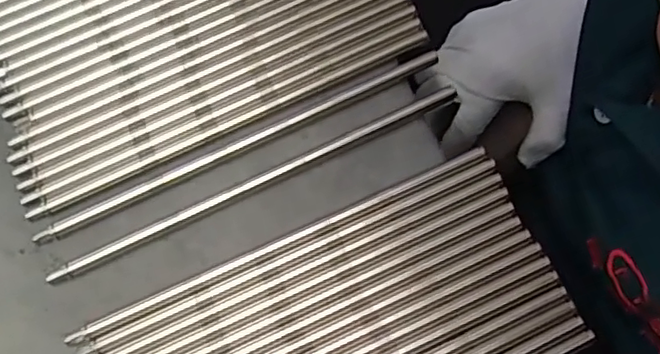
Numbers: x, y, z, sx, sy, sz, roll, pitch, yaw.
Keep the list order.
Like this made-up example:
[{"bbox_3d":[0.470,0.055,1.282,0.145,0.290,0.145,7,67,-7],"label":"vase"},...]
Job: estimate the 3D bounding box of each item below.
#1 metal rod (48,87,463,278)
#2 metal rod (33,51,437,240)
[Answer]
[{"bbox_3d":[-0.037,0.003,0.316,0.219,0.008,0.008,-25,78,-6],"label":"metal rod"},{"bbox_3d":[-0.045,-0.018,0.321,0.219,0.006,0.009,-25,78,-6],"label":"metal rod"}]

